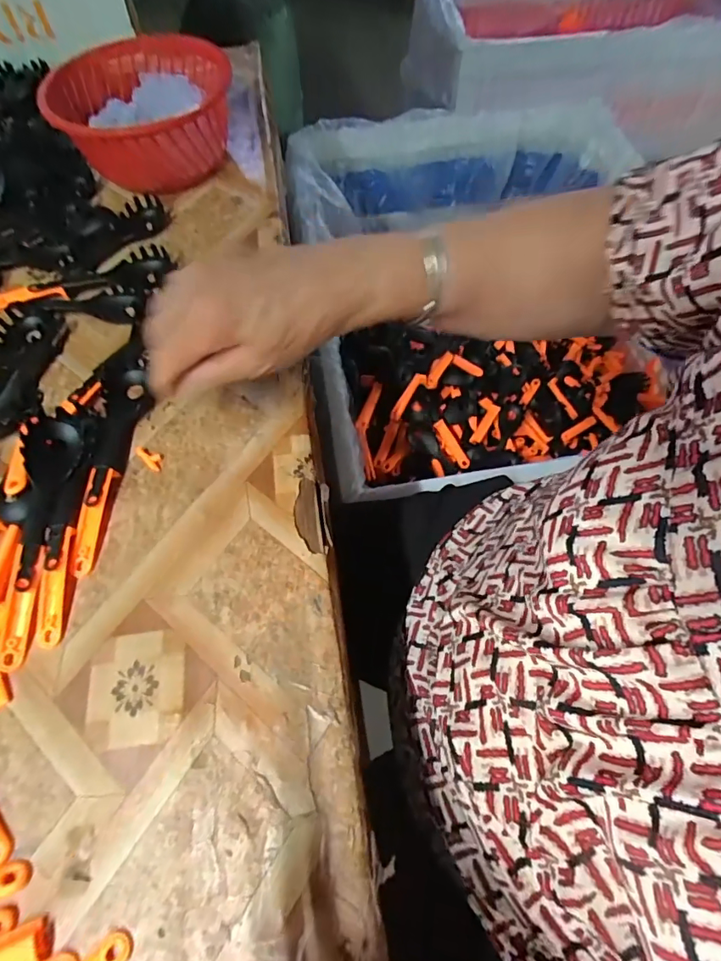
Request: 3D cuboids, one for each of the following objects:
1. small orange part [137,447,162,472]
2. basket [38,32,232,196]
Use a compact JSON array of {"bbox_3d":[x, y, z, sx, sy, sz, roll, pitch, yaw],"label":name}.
[{"bbox_3d":[-0.155,-0.018,0.363,0.023,0.005,0.012,40,73,18],"label":"small orange part"},{"bbox_3d":[-0.216,-0.378,0.508,0.174,0.075,0.173,-11,66,-2],"label":"basket"}]

